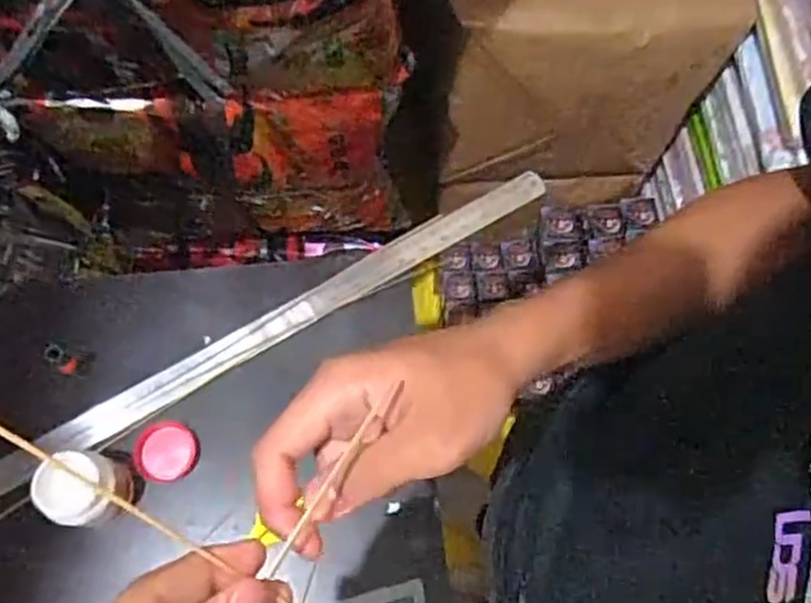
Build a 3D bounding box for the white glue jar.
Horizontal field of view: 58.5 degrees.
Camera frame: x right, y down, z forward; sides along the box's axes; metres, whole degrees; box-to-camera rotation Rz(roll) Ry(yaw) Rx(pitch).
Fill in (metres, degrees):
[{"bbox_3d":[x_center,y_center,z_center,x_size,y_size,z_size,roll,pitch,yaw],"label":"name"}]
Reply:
[{"bbox_3d":[-0.260,0.154,0.597,0.059,0.077,0.060,1,70,-2],"label":"white glue jar"}]

